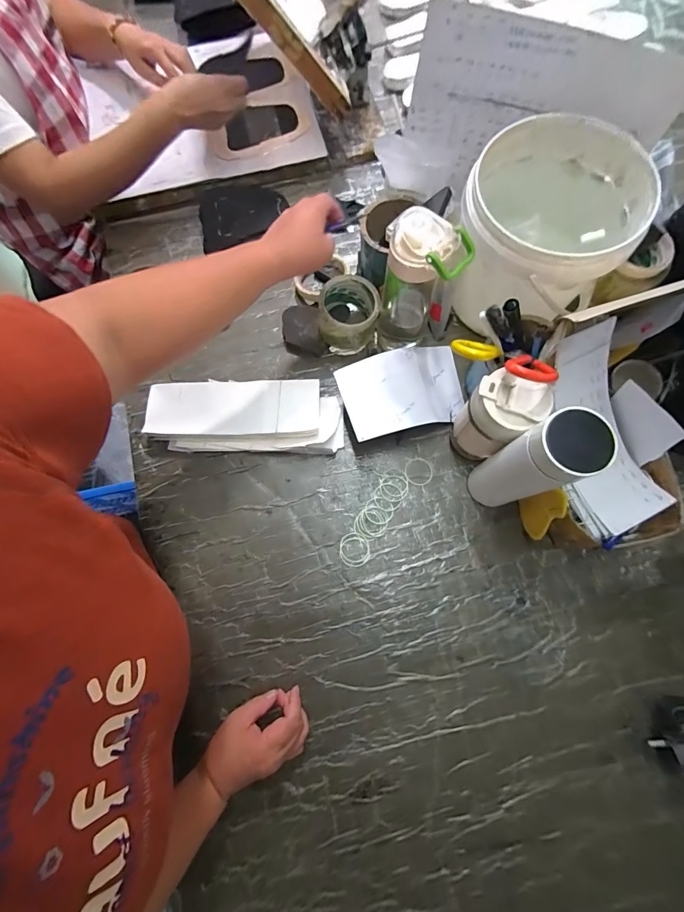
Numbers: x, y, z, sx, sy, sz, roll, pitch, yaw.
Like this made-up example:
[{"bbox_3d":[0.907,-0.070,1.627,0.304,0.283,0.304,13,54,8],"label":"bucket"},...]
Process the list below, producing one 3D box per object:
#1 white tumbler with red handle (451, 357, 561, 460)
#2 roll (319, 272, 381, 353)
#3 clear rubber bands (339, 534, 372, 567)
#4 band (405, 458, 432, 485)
[{"bbox_3d":[0.196,-0.052,0.476,0.076,0.197,0.072,-1,75,2],"label":"white tumbler with red handle"},{"bbox_3d":[0.012,-0.220,0.589,0.086,0.074,0.093,-1,75,2],"label":"roll"},{"bbox_3d":[0.018,0.134,0.532,0.043,0.004,0.046,-1,75,2],"label":"clear rubber bands"},{"bbox_3d":[0.115,0.023,0.560,0.041,0.004,0.041,-1,75,2],"label":"band"}]

